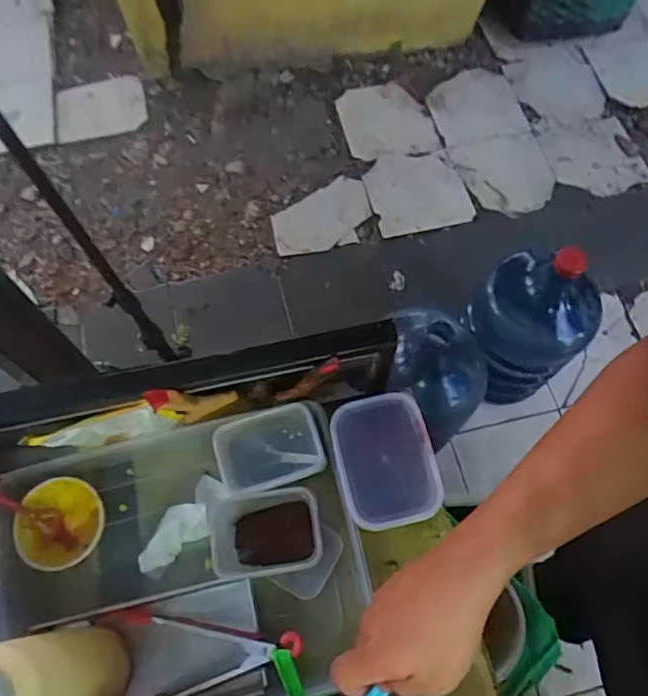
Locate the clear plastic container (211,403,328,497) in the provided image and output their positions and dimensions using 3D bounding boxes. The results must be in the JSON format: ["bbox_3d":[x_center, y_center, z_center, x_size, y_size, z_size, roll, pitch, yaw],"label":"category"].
[{"bbox_3d":[-0.059,0.111,0.616,0.105,0.040,0.077,-18,67,-9],"label":"clear plastic container"}]

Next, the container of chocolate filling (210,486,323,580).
[{"bbox_3d":[-0.055,0.195,0.601,0.097,0.088,0.077,-8,65,-4],"label":"container of chocolate filling"}]

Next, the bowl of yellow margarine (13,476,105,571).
[{"bbox_3d":[-0.282,0.193,0.630,0.083,0.059,0.089,0,65,0],"label":"bowl of yellow margarine"}]

